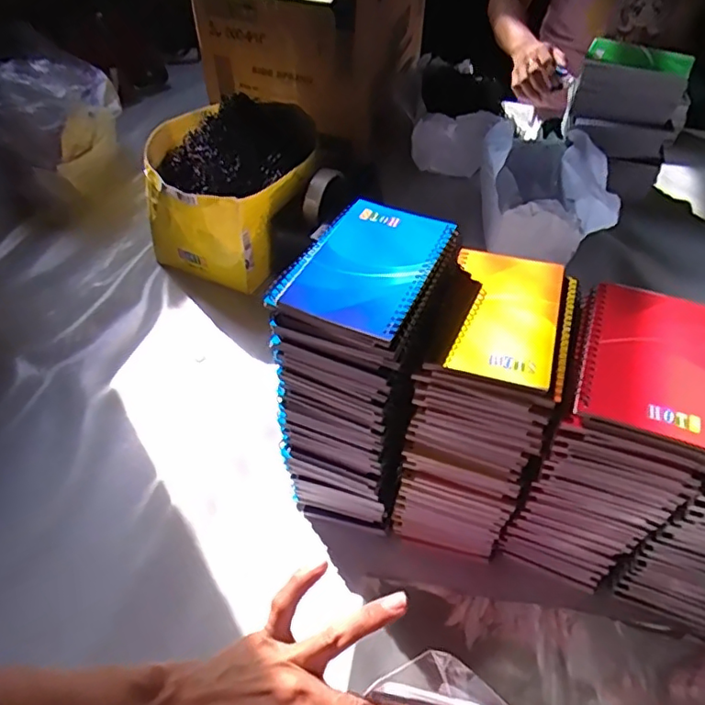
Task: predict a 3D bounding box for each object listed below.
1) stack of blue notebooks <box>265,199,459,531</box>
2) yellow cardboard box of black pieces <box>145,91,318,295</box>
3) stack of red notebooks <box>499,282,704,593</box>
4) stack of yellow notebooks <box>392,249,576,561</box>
[{"bbox_3d":[0.012,0.022,0.492,0.105,0.246,0.148,17,51,15],"label":"stack of blue notebooks"},{"bbox_3d":[-0.164,-0.211,0.770,0.210,0.162,0.185,11,50,11],"label":"yellow cardboard box of black pieces"},{"bbox_3d":[0.201,0.073,0.461,0.094,0.211,0.135,19,51,16],"label":"stack of red notebooks"},{"bbox_3d":[0.105,0.046,0.481,0.095,0.208,0.157,13,50,12],"label":"stack of yellow notebooks"}]

